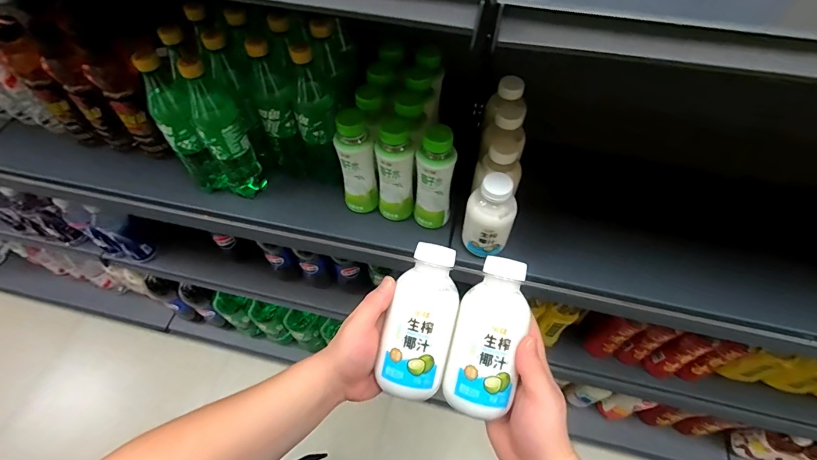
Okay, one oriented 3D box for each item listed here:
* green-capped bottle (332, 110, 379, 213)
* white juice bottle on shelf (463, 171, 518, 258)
[{"bbox_3d":[-0.078,-0.099,0.602,0.050,0.172,0.049,-9,57,-6],"label":"green-capped bottle"},{"bbox_3d":[0.114,-0.019,0.559,0.056,0.125,0.063,-34,63,-20],"label":"white juice bottle on shelf"}]

